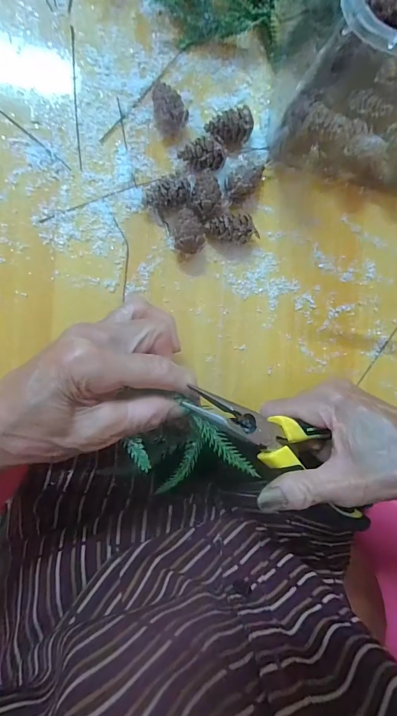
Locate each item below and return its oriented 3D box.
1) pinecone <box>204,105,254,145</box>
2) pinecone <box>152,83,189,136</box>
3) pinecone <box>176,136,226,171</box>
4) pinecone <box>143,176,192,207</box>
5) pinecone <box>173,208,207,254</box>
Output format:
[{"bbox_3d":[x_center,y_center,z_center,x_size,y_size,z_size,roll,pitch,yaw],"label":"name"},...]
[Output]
[{"bbox_3d":[0.025,-0.173,0.282,0.034,0.022,0.021,-26,91,-2],"label":"pinecone"},{"bbox_3d":[-0.022,-0.181,0.271,0.021,0.021,0.031,-24,91,-2],"label":"pinecone"},{"bbox_3d":[0.002,-0.149,0.273,0.032,0.020,0.017,-10,91,-2],"label":"pinecone"},{"bbox_3d":[-0.023,-0.119,0.270,0.034,0.017,0.018,-14,91,-2],"label":"pinecone"},{"bbox_3d":[-0.007,-0.093,0.272,0.021,0.023,0.032,-5,90,-2],"label":"pinecone"}]

